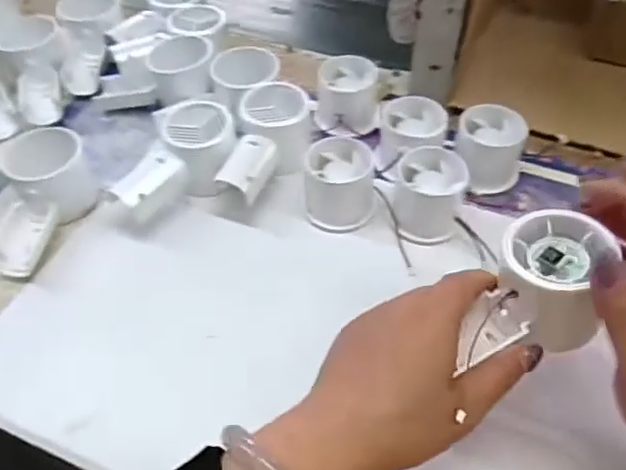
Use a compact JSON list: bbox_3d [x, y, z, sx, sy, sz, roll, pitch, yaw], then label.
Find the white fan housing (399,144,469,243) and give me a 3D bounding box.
[{"bbox_3d":[0.086,-0.029,0.451,0.050,0.045,0.054,7,52,7],"label":"white fan housing"}]

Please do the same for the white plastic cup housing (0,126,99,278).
[{"bbox_3d":[-0.207,-0.025,0.463,0.055,0.053,0.113,3,51,4],"label":"white plastic cup housing"}]

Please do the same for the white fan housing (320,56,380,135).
[{"bbox_3d":[0.031,-0.123,0.539,0.053,0.039,0.065,-2,51,0],"label":"white fan housing"}]

